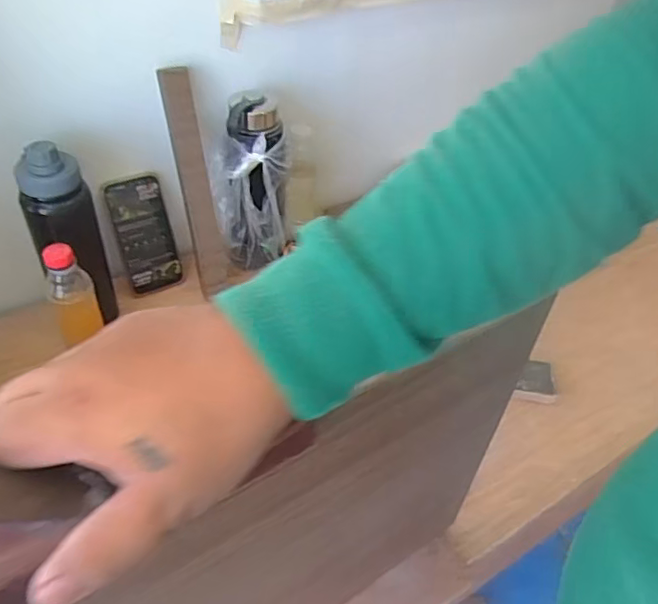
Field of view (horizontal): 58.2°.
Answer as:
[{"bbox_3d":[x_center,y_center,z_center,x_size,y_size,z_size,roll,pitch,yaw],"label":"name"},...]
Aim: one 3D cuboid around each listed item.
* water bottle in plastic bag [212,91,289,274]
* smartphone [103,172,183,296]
[{"bbox_3d":[-0.113,-0.168,0.861,0.107,0.251,0.087,0,45,-5],"label":"water bottle in plastic bag"},{"bbox_3d":[-0.270,-0.098,0.868,0.079,0.171,0.012,-19,27,-22],"label":"smartphone"}]

